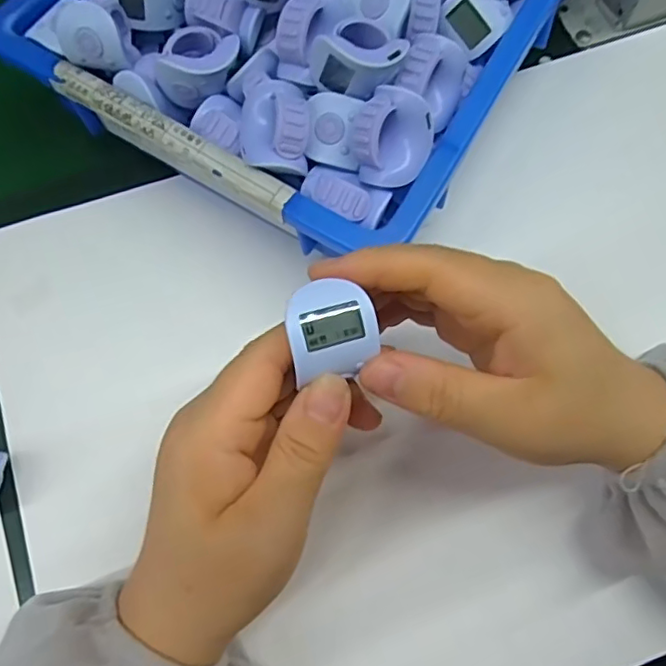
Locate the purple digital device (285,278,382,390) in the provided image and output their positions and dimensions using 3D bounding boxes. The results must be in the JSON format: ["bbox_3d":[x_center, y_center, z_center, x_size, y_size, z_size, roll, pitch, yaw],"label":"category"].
[{"bbox_3d":[-0.001,-0.001,0.204,0.028,0.016,0.031,-15,96,-10],"label":"purple digital device"}]

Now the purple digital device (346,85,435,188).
[{"bbox_3d":[0.025,-0.088,0.264,0.037,0.028,0.037,-4,103,-15],"label":"purple digital device"}]

